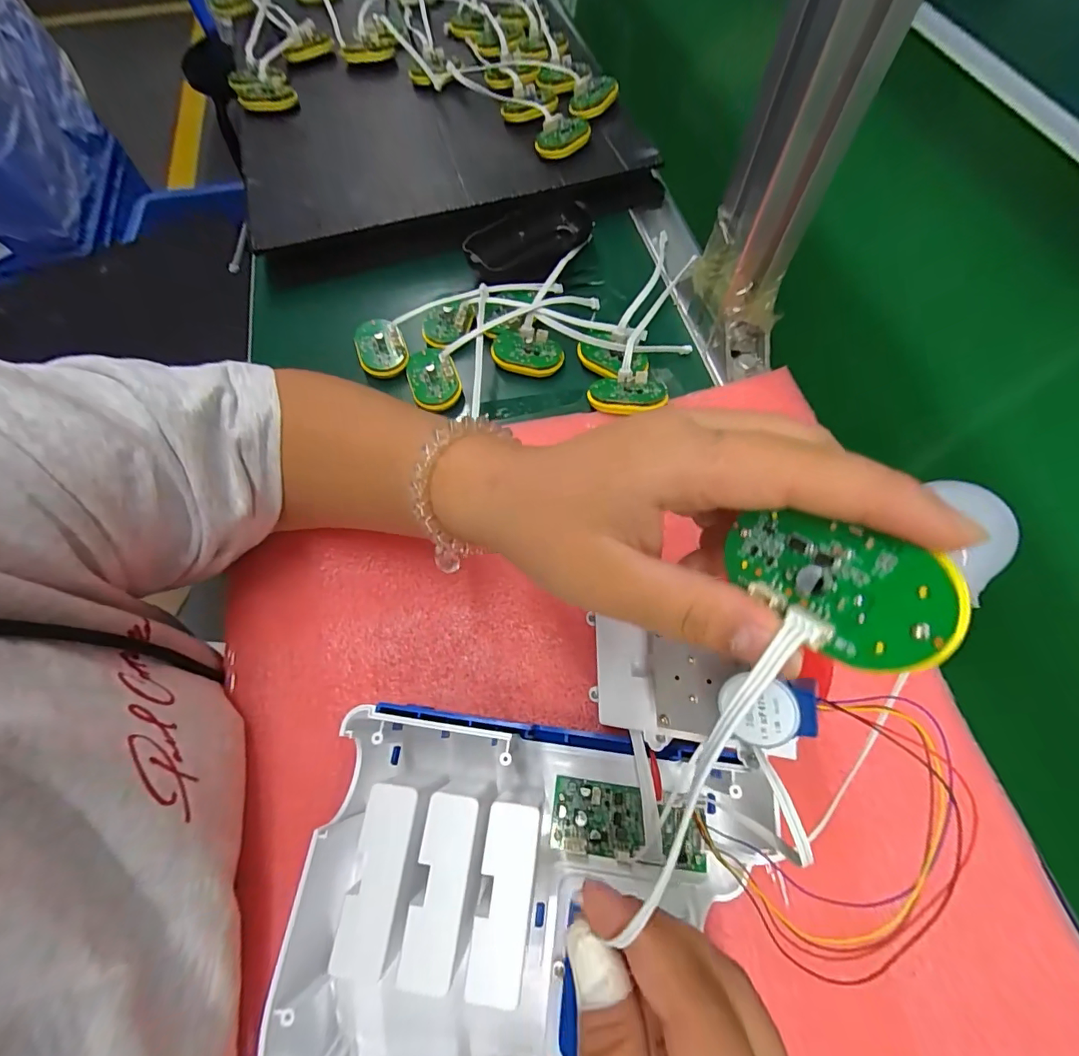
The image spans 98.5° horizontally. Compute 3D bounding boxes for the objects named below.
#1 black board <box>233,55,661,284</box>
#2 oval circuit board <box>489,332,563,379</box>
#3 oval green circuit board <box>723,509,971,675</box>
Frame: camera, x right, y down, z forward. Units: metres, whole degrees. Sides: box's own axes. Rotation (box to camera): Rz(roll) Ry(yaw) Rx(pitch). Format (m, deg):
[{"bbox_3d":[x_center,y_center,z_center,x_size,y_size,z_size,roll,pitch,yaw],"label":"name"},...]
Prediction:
[{"bbox_3d":[-0.108,-0.391,0.457,0.366,0.032,0.305,-13,65,-4],"label":"black board"},{"bbox_3d":[-0.010,-0.131,0.353,0.053,0.014,0.030,16,66,9],"label":"oval circuit board"},{"bbox_3d":[0.070,0.015,0.116,0.052,0.009,0.030,28,111,41],"label":"oval green circuit board"}]

